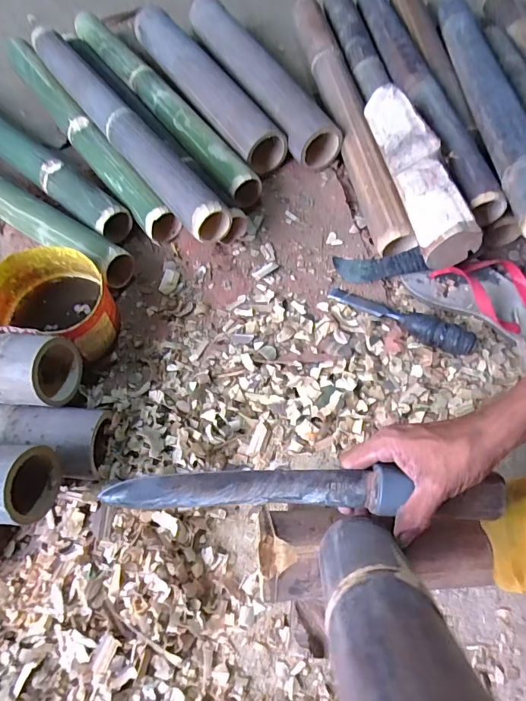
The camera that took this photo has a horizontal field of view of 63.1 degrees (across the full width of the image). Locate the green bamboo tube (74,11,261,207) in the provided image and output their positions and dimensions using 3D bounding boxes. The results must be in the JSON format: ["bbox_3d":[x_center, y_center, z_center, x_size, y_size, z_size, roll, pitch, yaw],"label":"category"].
[{"bbox_3d":[-0.203,-0.483,0.802,0.070,0.057,0.657,-33,67,-12],"label":"green bamboo tube"}]

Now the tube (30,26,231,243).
[{"bbox_3d":[-0.254,-0.401,0.709,0.058,0.067,0.668,-33,67,-13],"label":"tube"}]

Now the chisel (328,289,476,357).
[{"bbox_3d":[0.185,-0.048,0.585,0.199,0.035,0.030,30,69,16],"label":"chisel"}]

